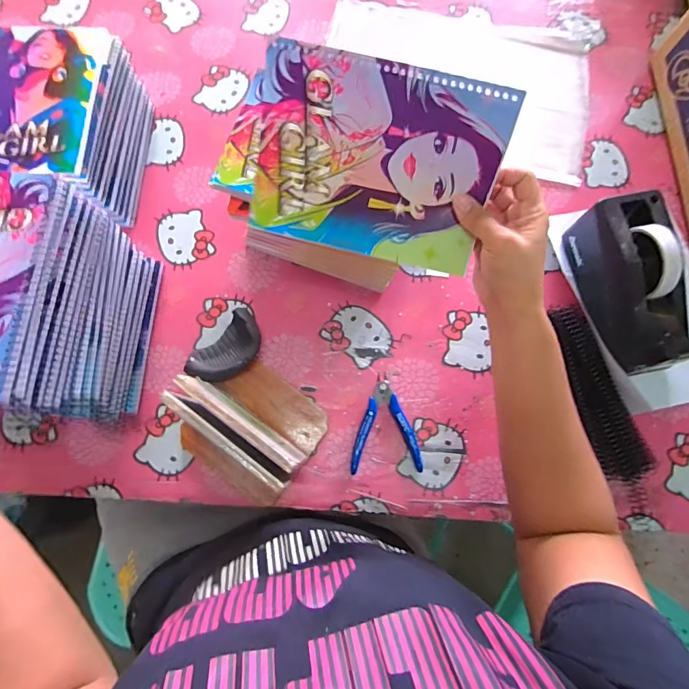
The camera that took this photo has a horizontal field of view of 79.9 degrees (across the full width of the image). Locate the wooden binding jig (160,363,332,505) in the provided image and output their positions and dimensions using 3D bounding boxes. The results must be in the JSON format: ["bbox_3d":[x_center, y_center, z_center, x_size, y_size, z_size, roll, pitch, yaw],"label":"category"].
[{"bbox_3d":[-0.109,0.093,0.452,0.141,0.121,0.130,0,76,0],"label":"wooden binding jig"}]

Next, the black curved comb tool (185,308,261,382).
[{"bbox_3d":[-0.146,0.008,0.515,0.101,0.032,0.062,-39,80,-9],"label":"black curved comb tool"}]

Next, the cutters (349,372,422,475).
[{"bbox_3d":[0.046,0.097,0.506,0.084,0.013,0.114,-5,76,-1],"label":"cutters"}]

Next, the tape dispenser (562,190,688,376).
[{"bbox_3d":[0.340,-0.071,0.487,0.076,0.115,0.197,-8,77,-2],"label":"tape dispenser"}]

